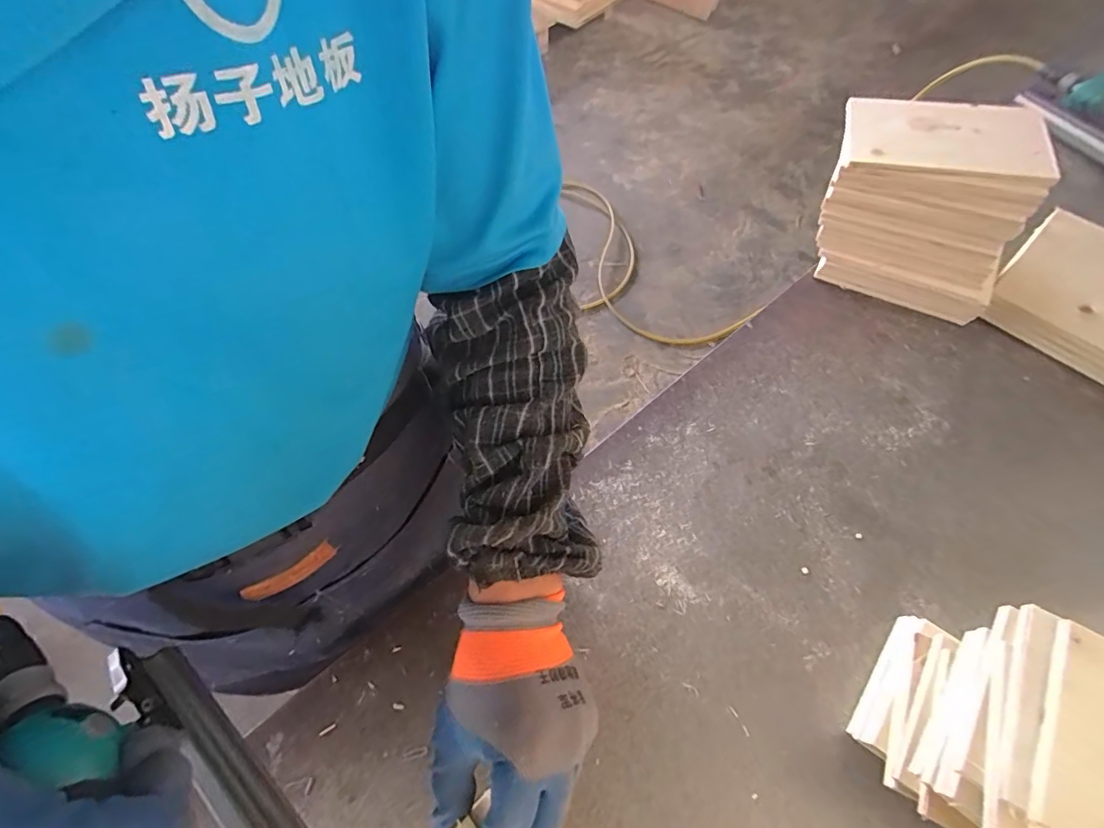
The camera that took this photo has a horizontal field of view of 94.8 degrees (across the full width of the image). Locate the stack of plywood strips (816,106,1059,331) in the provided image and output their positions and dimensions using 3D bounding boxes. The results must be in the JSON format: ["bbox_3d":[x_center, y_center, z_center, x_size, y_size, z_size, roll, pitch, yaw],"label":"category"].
[{"bbox_3d":[0.414,-0.230,0.584,0.215,0.194,0.113,17,63,11],"label":"stack of plywood strips"}]

